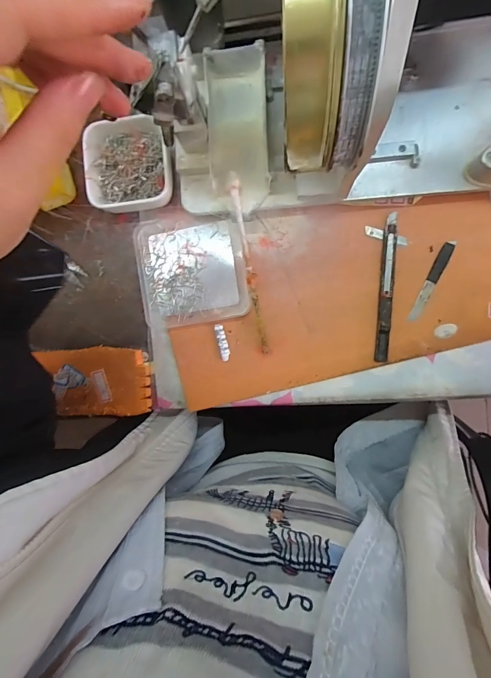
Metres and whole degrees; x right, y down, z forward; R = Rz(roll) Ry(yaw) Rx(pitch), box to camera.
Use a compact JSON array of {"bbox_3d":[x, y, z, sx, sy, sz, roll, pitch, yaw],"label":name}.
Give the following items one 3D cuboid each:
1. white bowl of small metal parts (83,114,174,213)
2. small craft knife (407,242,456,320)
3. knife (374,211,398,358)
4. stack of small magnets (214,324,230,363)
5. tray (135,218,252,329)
[{"bbox_3d":[-0.112,-0.174,0.330,0.083,0.026,0.092,-4,92,8],"label":"white bowl of small metal parts"},{"bbox_3d":[0.172,-0.053,0.308,0.011,0.004,0.079,24,95,6],"label":"small craft knife"},{"bbox_3d":[0.132,-0.047,0.311,0.012,0.007,0.136,4,93,8],"label":"knife"},{"bbox_3d":[-0.023,0.004,0.332,0.009,0.004,0.036,-14,90,8],"label":"stack of small magnets"},{"bbox_3d":[-0.053,-0.069,0.332,0.110,0.015,0.104,-9,91,8],"label":"tray"}]

